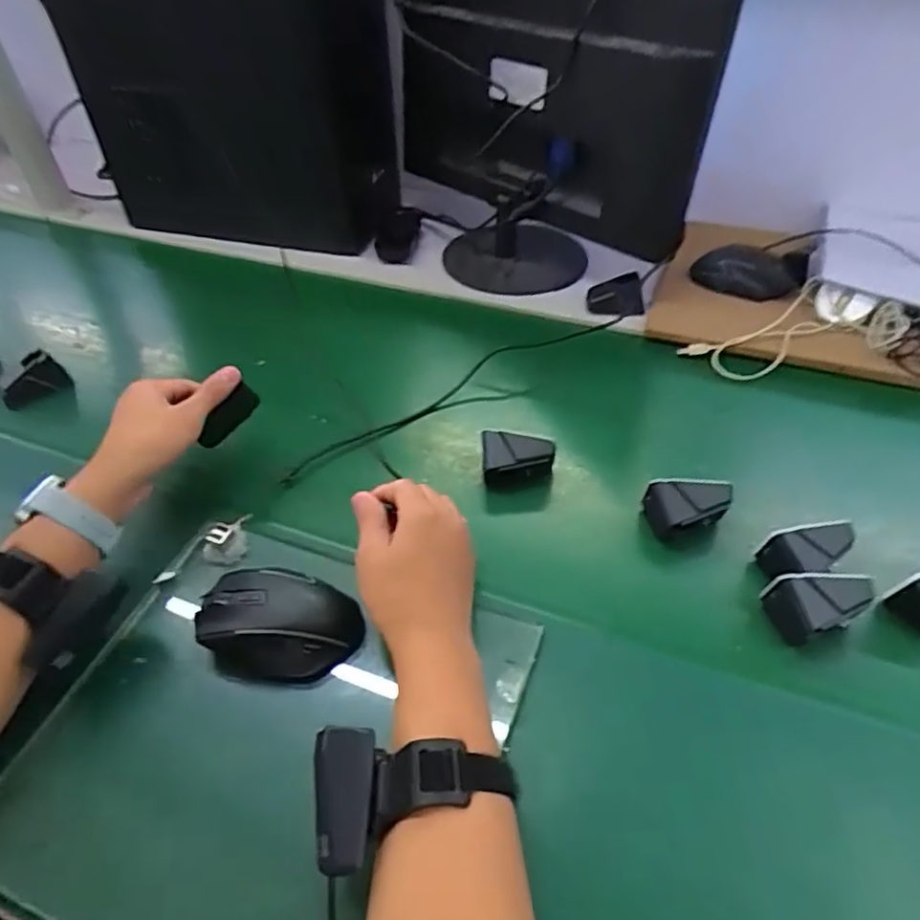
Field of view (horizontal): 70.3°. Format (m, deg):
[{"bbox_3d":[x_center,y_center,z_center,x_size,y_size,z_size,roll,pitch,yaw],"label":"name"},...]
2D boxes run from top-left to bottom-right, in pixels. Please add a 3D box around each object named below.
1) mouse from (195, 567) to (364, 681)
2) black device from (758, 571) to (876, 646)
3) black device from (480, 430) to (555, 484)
[{"bbox_3d":[-0.132,0.119,0.478,0.113,0.047,0.072,7,47,11],"label":"mouse"},{"bbox_3d":[0.260,0.109,0.473,0.066,0.048,0.037,1,46,5],"label":"black device"},{"bbox_3d":[0.053,0.000,0.600,0.063,0.039,0.038,-2,46,2],"label":"black device"}]

